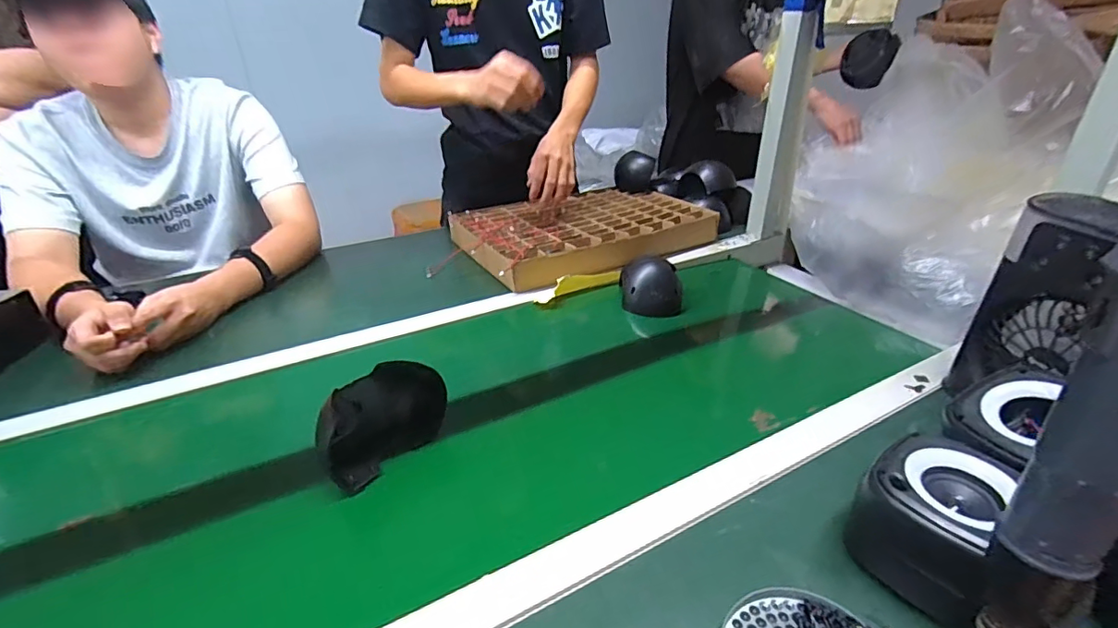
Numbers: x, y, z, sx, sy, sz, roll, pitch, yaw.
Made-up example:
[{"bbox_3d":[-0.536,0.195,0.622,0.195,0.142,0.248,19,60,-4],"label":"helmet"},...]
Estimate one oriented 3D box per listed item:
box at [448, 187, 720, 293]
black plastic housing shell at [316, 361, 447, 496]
[{"bbox_3d":[0.052,-0.183,1.032,0.468,0.052,0.320,-17,33,-27],"label":"box"},{"bbox_3d":[-0.177,0.103,0.516,0.055,0.079,0.133,23,37,35],"label":"black plastic housing shell"}]

